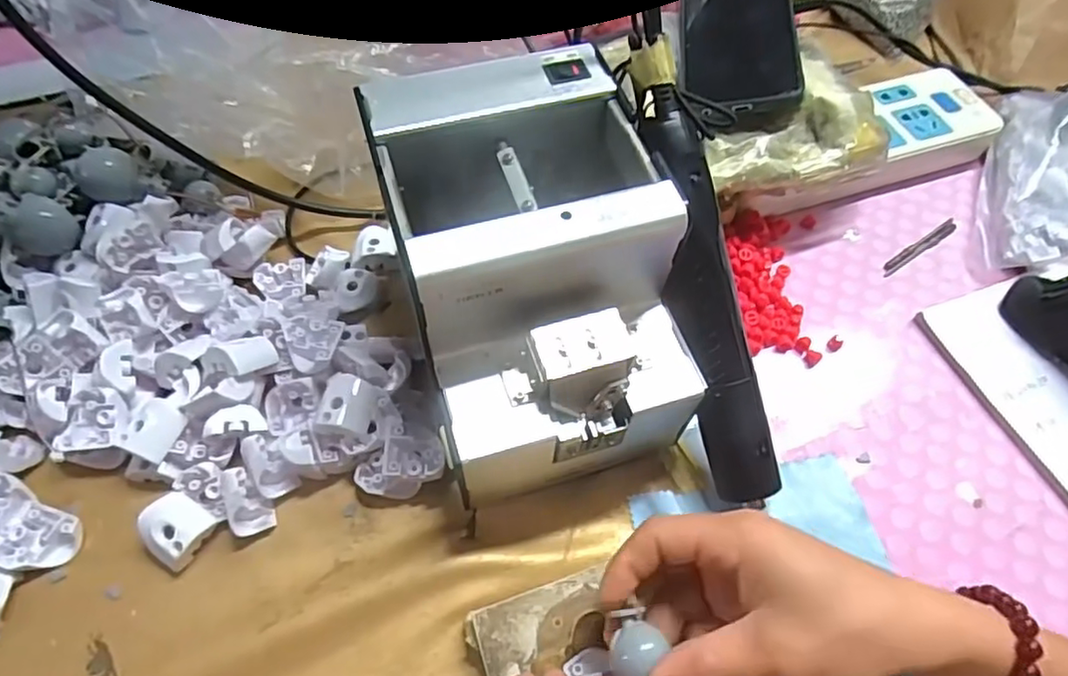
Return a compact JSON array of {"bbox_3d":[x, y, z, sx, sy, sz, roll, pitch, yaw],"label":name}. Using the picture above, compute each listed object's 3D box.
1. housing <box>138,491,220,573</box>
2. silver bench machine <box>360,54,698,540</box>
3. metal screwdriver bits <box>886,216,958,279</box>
[{"bbox_3d":[-0.186,0.100,0.330,0.031,0.021,0.031,25,61,14],"label":"housing"},{"bbox_3d":[-0.001,-0.026,0.339,0.126,0.145,0.188,-14,60,-9],"label":"silver bench machine"},{"bbox_3d":[0.276,-0.066,0.452,0.083,0.009,0.009,-32,64,-19],"label":"metal screwdriver bits"}]

